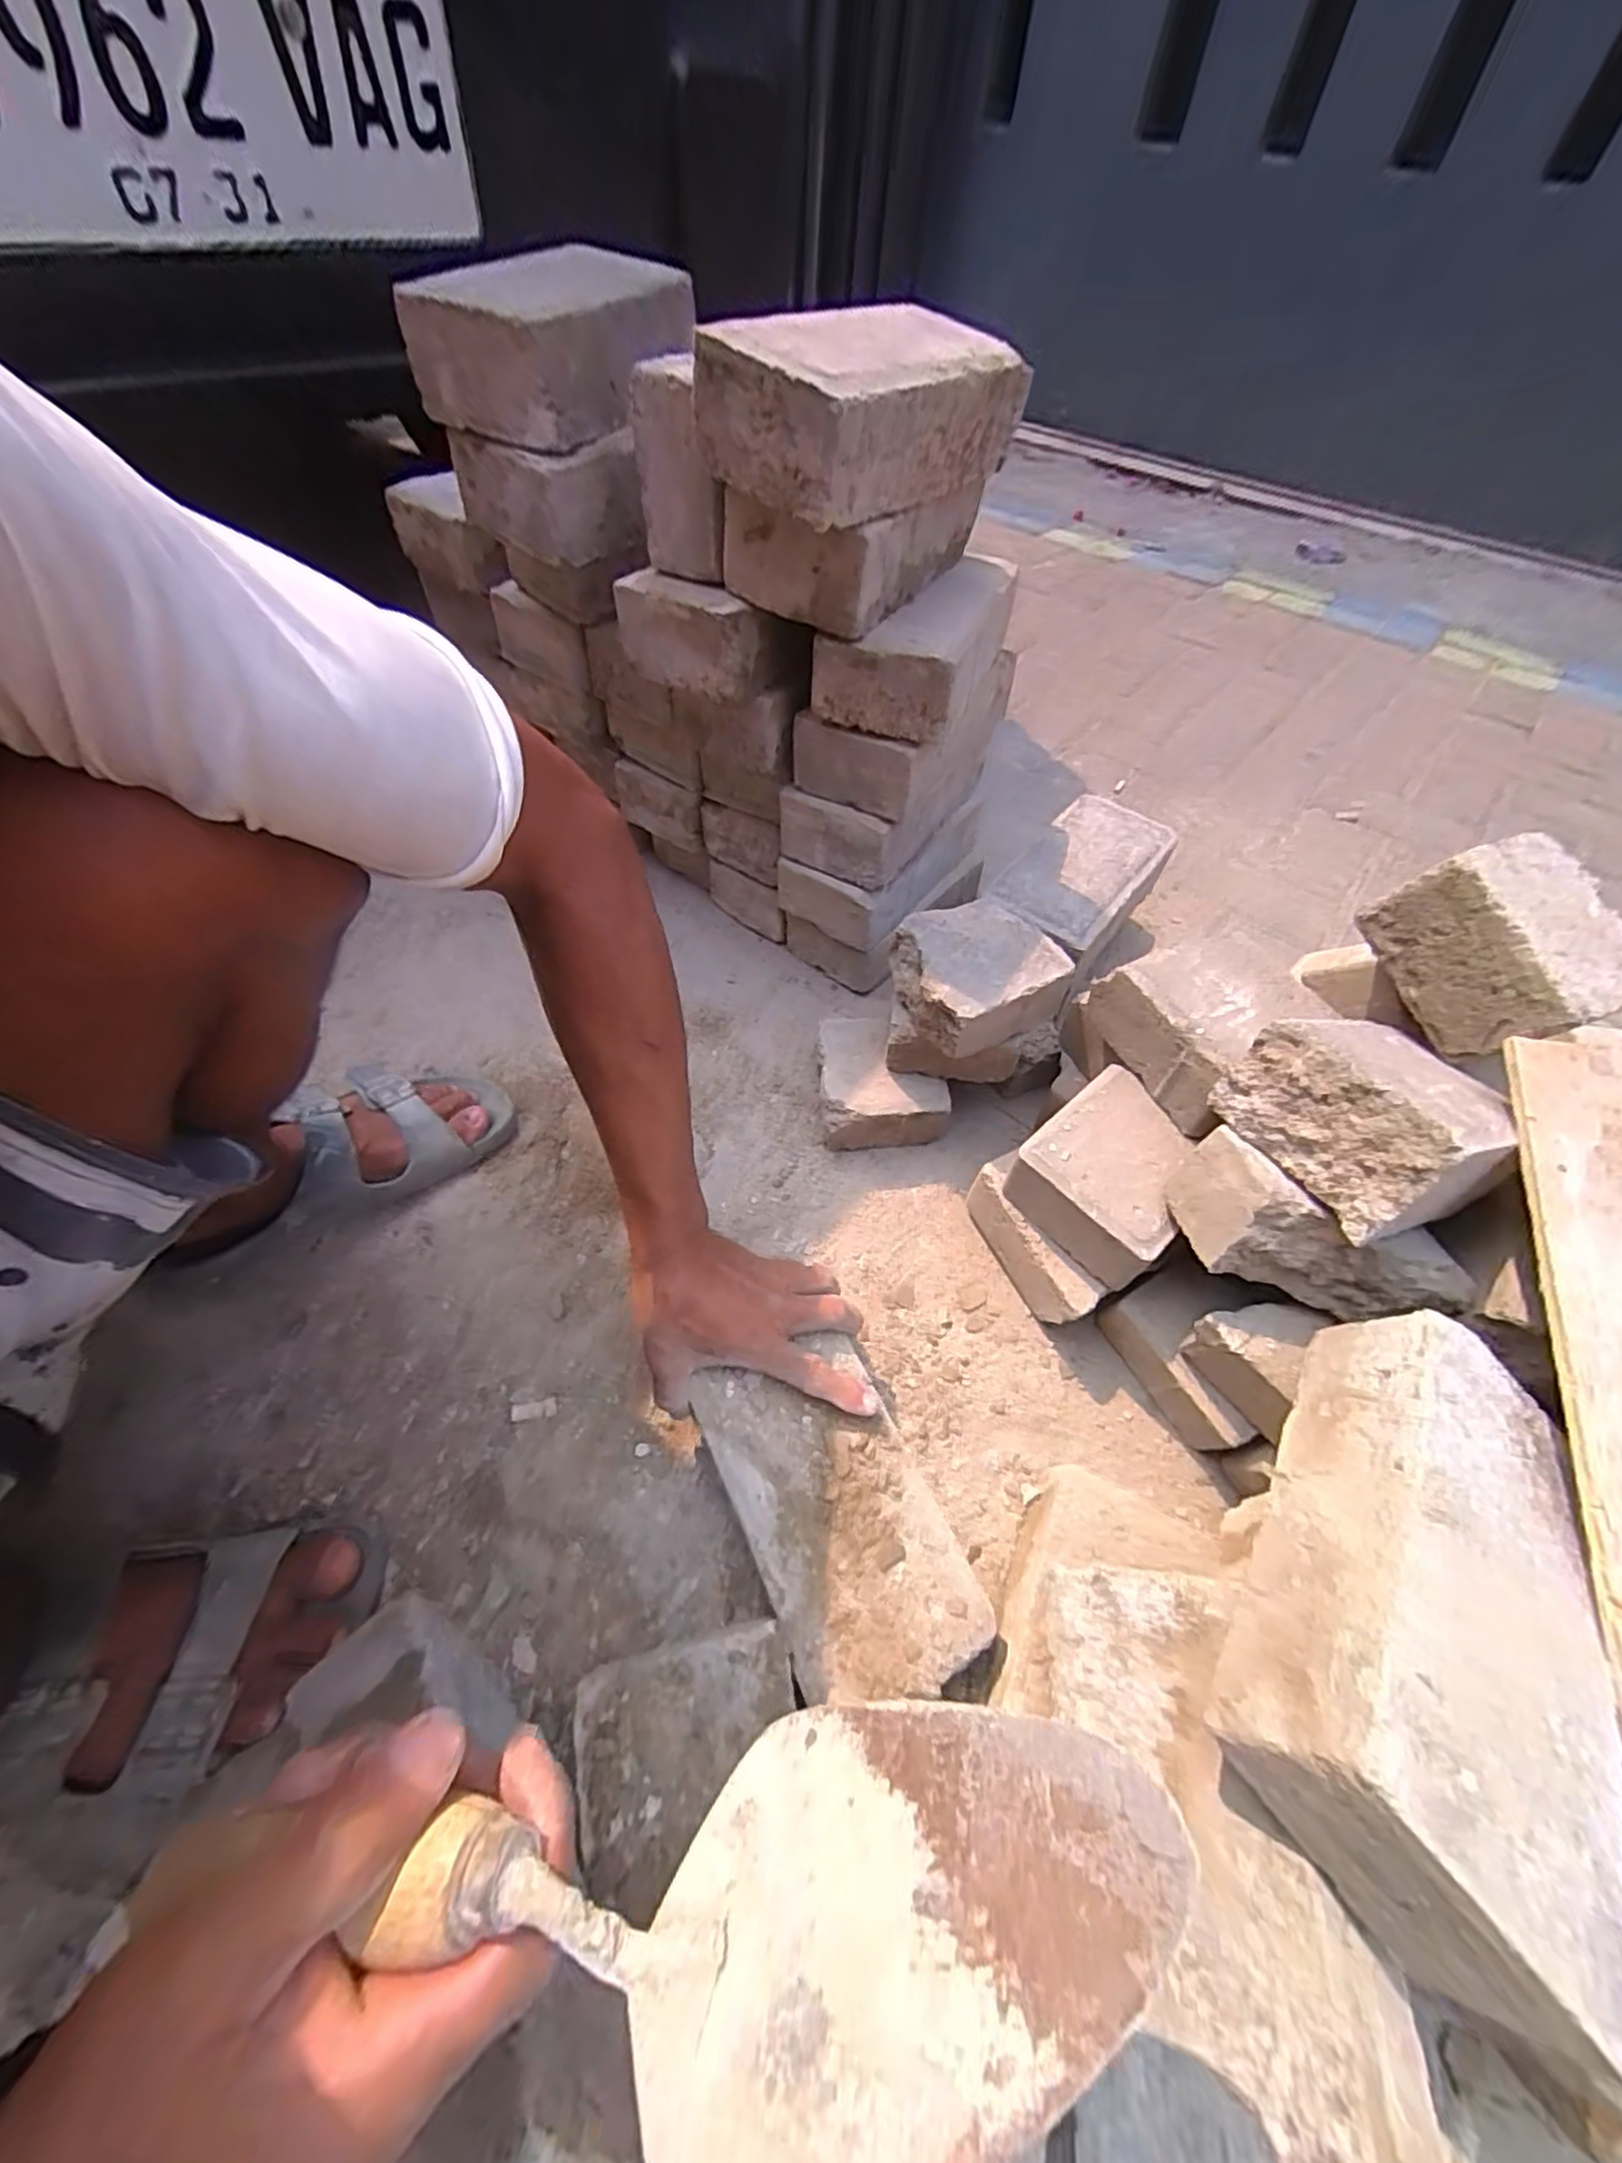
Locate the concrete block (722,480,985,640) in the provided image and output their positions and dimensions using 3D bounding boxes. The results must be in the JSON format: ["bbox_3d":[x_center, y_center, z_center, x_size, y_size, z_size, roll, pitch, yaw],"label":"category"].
[{"bbox_3d":[0.035,-0.393,0.498,0.114,0.061,0.197,29,57,16],"label":"concrete block"}]

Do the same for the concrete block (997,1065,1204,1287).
[{"bbox_3d":[0.210,0.066,0.487,0.114,0.063,0.106,-34,63,-26],"label":"concrete block"}]

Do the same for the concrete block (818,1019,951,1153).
[{"bbox_3d":[0.058,0.006,0.613,0.111,0.073,0.102,5,52,-1],"label":"concrete block"}]

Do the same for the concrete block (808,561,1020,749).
[{"bbox_3d":[0.084,-0.342,0.537,0.110,0.066,0.182,21,55,10],"label":"concrete block"}]

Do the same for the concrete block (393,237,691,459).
[{"bbox_3d":[-0.172,-0.536,0.504,0.116,0.071,0.215,21,55,10],"label":"concrete block"}]

